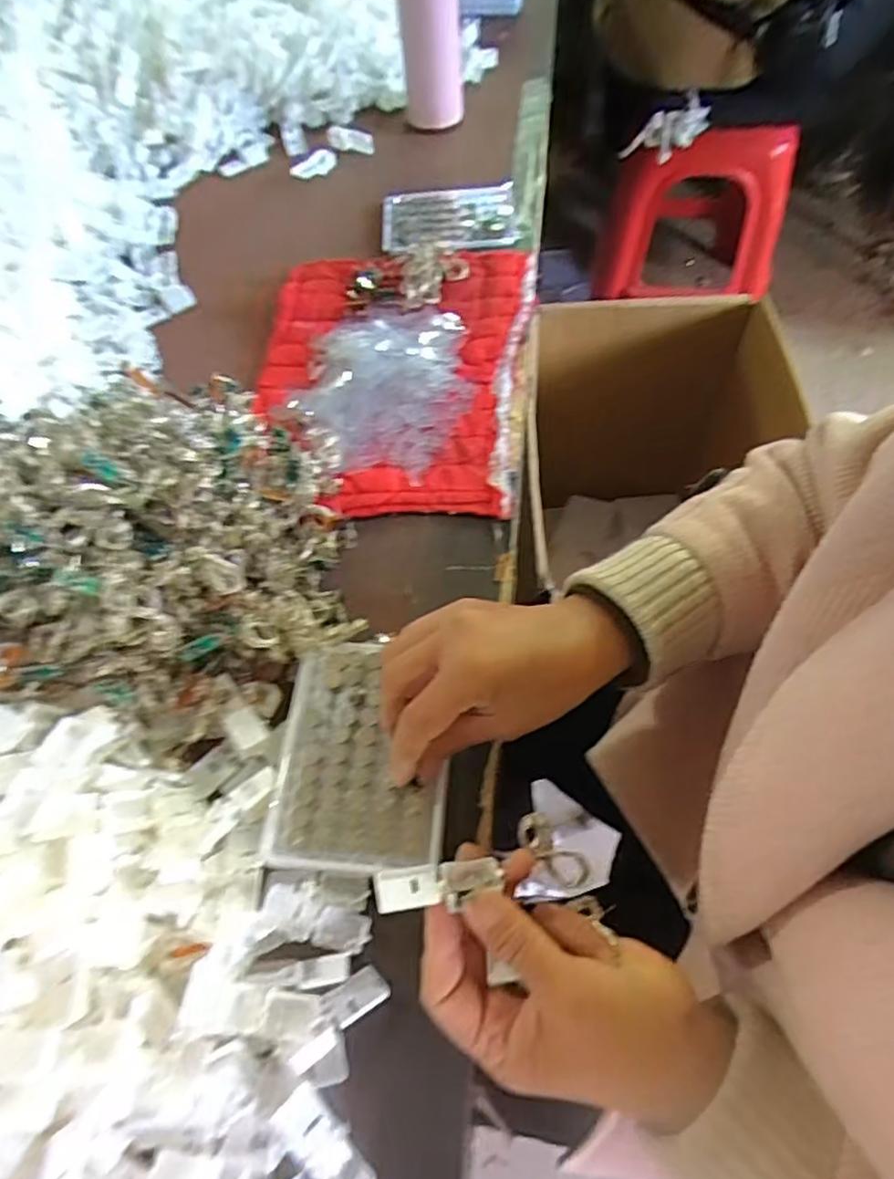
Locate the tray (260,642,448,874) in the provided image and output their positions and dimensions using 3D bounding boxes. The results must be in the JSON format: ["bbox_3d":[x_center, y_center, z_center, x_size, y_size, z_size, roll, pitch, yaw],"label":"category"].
[{"bbox_3d":[-0.049,0.091,0.374,0.095,0.015,0.126,1,60,4],"label":"tray"}]

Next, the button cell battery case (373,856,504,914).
[{"bbox_3d":[-0.004,0.134,0.295,0.056,0.010,0.021,-6,26,-9],"label":"button cell battery case"}]

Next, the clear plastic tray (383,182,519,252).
[{"bbox_3d":[0.003,-0.370,0.653,0.133,0.017,0.104,-7,60,0],"label":"clear plastic tray"}]

